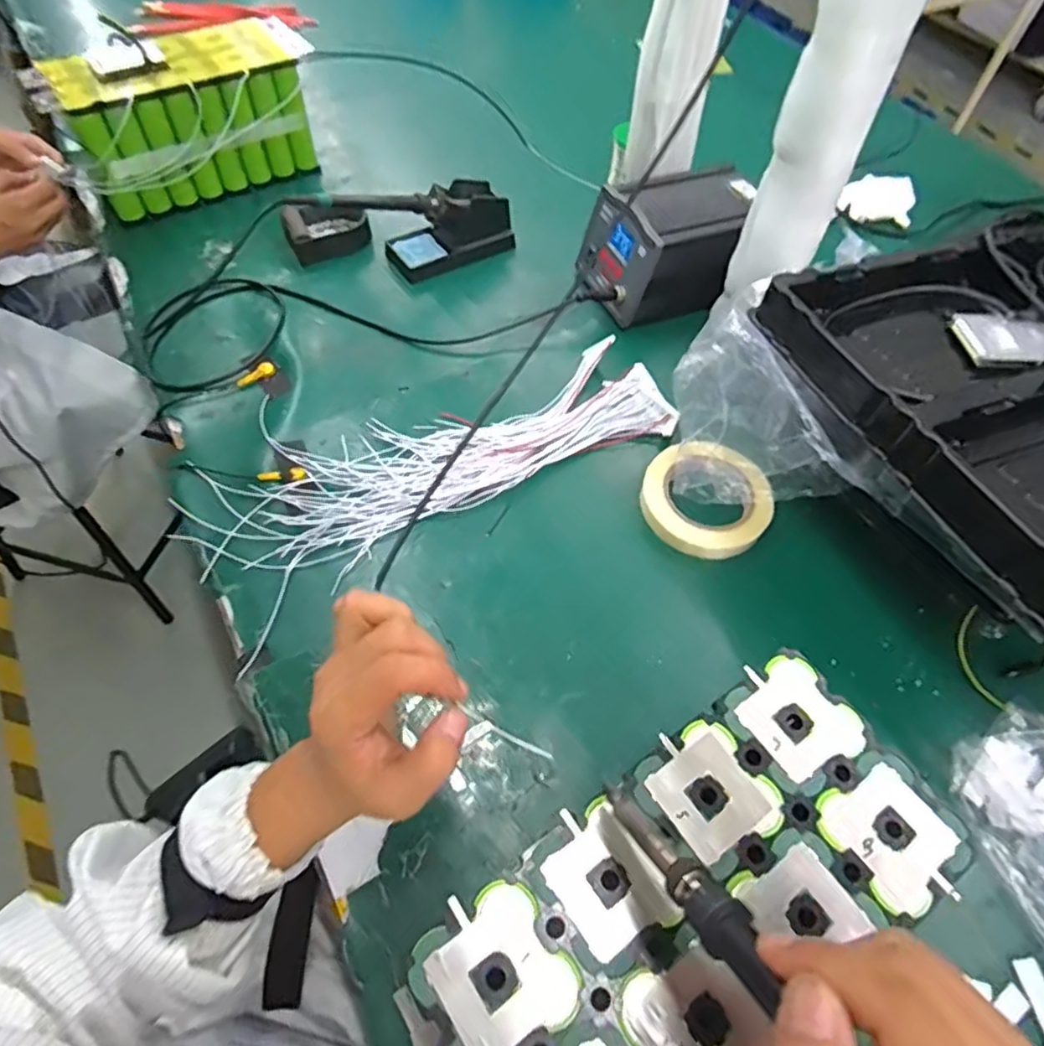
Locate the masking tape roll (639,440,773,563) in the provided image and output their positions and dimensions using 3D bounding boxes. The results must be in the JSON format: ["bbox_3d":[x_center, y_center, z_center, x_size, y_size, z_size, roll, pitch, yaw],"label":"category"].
[{"bbox_3d":[0.173,-0.025,0.615,0.116,0.030,0.105,26,61,15],"label":"masking tape roll"}]

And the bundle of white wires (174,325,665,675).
[{"bbox_3d":[-0.072,-0.061,0.638,0.455,0.019,0.166,-30,63,-18],"label":"bundle of white wires"}]

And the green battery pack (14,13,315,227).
[{"bbox_3d":[-0.426,-0.529,0.862,0.318,0.165,0.123,-27,62,-17],"label":"green battery pack"}]

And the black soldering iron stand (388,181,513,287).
[{"bbox_3d":[-0.090,-0.366,0.818,0.153,0.075,0.071,-29,62,-18],"label":"black soldering iron stand"}]

